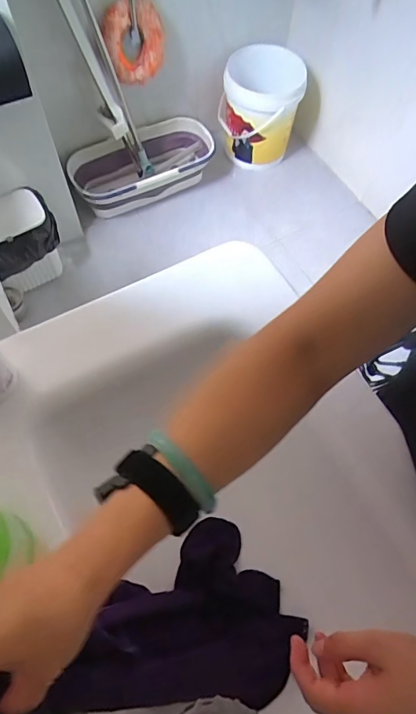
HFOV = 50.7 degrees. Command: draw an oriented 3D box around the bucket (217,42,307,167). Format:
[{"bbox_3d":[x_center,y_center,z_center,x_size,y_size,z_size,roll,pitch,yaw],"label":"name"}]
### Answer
[{"bbox_3d":[0.201,-0.970,1.731,0.292,0.343,0.305,1,64,-2],"label":"bucket"}]

